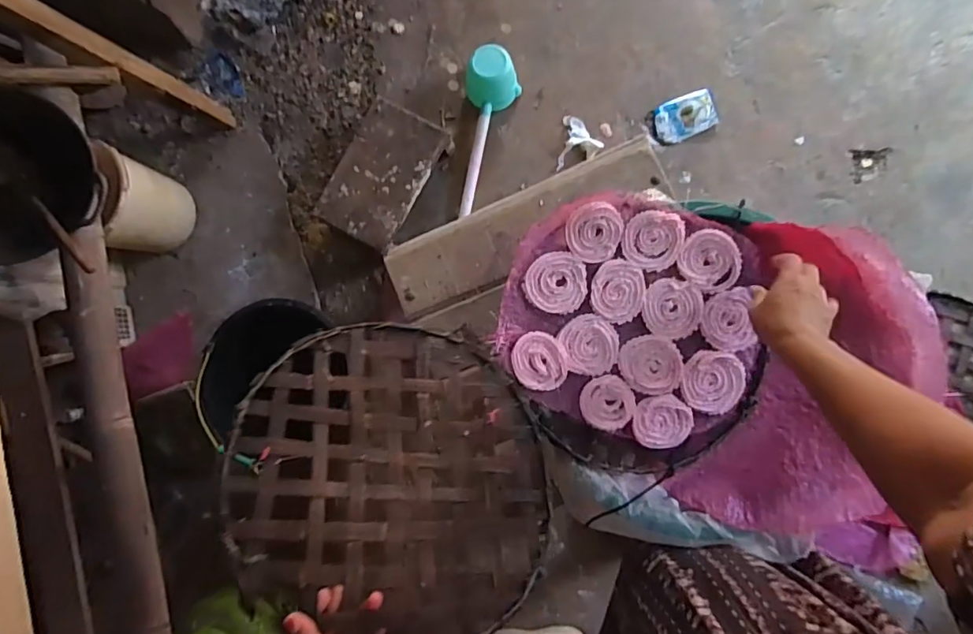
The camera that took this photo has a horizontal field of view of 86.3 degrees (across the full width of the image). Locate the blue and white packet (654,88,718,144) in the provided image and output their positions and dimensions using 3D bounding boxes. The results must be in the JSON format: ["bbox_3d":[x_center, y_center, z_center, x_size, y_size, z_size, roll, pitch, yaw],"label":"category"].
[{"bbox_3d":[0.459,-0.465,1.204,0.139,0.026,0.095,-17,87,9],"label":"blue and white packet"}]

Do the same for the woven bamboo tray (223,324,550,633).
[{"bbox_3d":[-0.086,0.164,0.572,0.342,0.014,0.325,34,52,-6],"label":"woven bamboo tray"}]

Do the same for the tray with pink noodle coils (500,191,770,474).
[{"bbox_3d":[0.197,0.022,0.697,0.331,0.060,0.358,-5,89,10],"label":"tray with pink noodle coils"}]

